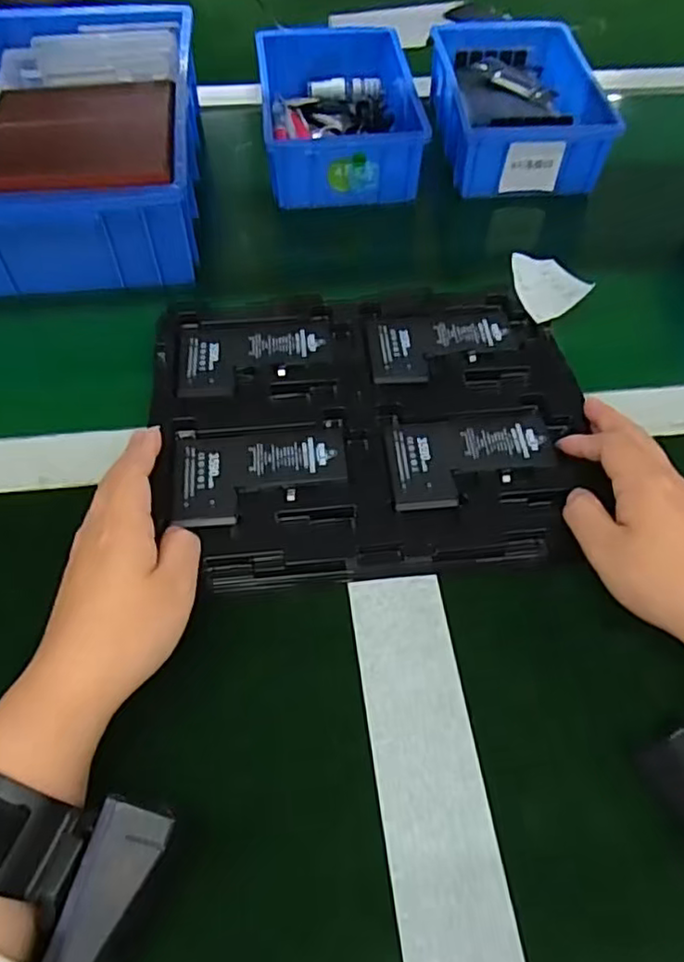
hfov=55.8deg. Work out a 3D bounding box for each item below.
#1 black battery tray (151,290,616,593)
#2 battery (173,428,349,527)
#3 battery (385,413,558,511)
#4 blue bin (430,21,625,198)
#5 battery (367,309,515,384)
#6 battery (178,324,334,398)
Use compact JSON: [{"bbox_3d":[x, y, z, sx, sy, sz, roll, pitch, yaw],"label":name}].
[{"bbox_3d":[0.018,-0.042,0.409,0.260,0.026,0.221,-4,59,-6],"label":"black battery tray"},{"bbox_3d":[-0.047,-0.003,0.382,0.100,0.008,0.063,-4,60,-6],"label":"battery"},{"bbox_3d":[0.079,-0.014,0.391,0.103,0.004,0.061,-7,60,-8],"label":"battery"},{"bbox_3d":[0.156,-0.350,0.590,0.127,0.056,0.201,-3,57,-4],"label":"blue bin"},{"bbox_3d":[0.069,-0.094,0.444,0.102,0.006,0.061,-7,60,-8],"label":"battery"},{"bbox_3d":[-0.058,-0.084,0.438,0.101,0.010,0.066,-3,59,-6],"label":"battery"}]

